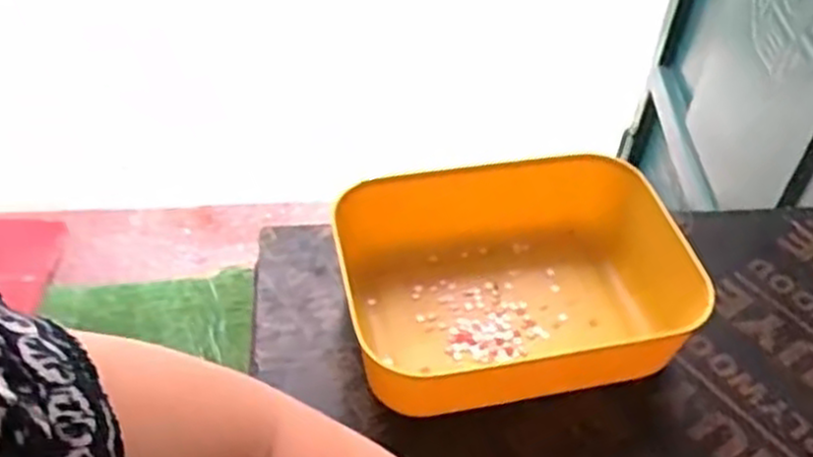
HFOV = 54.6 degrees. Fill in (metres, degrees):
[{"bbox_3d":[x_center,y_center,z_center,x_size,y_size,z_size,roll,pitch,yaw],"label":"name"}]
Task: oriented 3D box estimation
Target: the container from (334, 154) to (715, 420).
[{"bbox_3d":[0.071,0.031,0.453,0.198,0.058,0.141,-7,46,-11],"label":"container"}]

